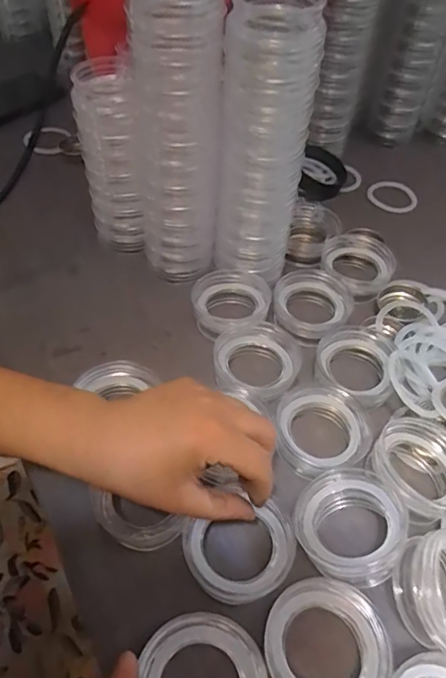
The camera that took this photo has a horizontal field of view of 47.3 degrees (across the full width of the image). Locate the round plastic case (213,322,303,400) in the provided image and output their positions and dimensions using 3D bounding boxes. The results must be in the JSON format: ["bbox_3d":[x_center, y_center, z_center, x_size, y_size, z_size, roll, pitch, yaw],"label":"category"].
[{"bbox_3d":[0.027,0.020,0.415,0.062,0.037,0.069,-15,53,-16],"label":"round plastic case"}]

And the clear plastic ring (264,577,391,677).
[{"bbox_3d":[0.059,0.176,0.292,0.069,0.029,0.070,2,50,-2],"label":"clear plastic ring"}]

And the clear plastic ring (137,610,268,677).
[{"bbox_3d":[-0.012,0.183,0.274,0.071,0.016,0.060,-7,51,-10],"label":"clear plastic ring"}]

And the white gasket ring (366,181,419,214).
[{"bbox_3d":[0.207,-0.172,0.619,0.058,0.007,0.053,2,64,-4],"label":"white gasket ring"}]

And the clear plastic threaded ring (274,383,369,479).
[{"bbox_3d":[0.074,0.069,0.381,0.066,0.028,0.068,2,50,-2],"label":"clear plastic threaded ring"}]

